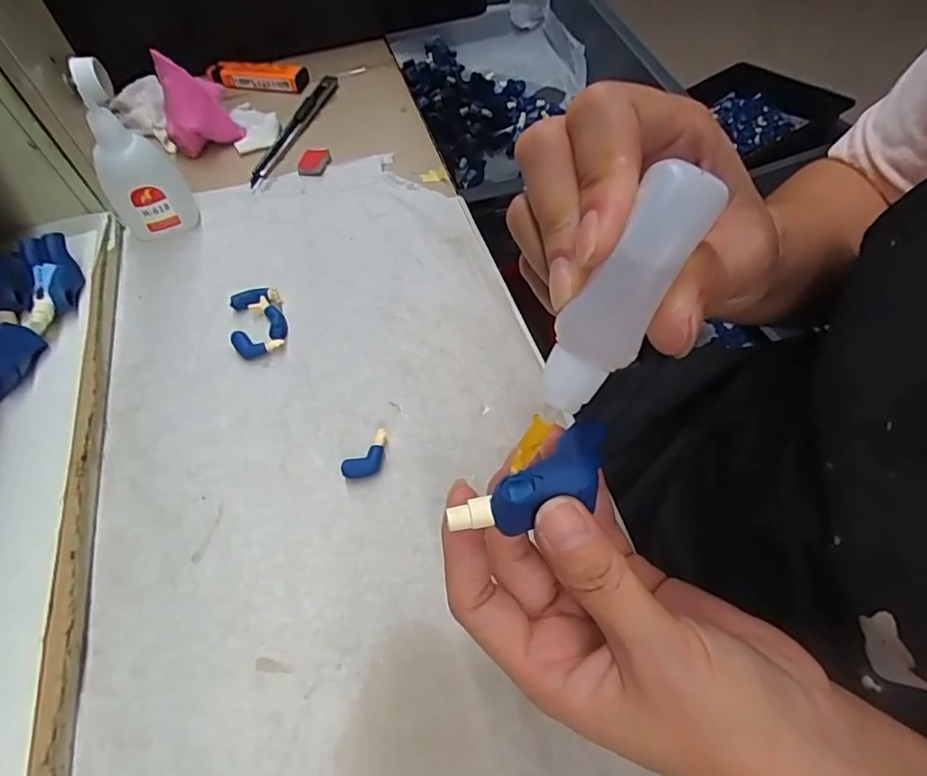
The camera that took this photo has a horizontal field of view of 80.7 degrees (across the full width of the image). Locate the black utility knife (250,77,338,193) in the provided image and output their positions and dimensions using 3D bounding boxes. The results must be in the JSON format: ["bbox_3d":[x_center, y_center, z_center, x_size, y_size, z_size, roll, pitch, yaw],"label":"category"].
[{"bbox_3d":[-0.130,-0.195,0.410,0.016,0.012,0.130,14,59,12],"label":"black utility knife"}]

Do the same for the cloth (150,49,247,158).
[{"bbox_3d":[-0.191,-0.201,0.388,0.046,0.062,0.037,-22,59,-11],"label":"cloth"}]

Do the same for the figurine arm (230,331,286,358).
[{"bbox_3d":[-0.114,-0.023,0.298,0.028,0.009,0.012,9,58,9],"label":"figurine arm"}]

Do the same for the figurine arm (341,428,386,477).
[{"bbox_3d":[-0.044,0.033,0.259,0.012,0.008,0.028,33,65,22],"label":"figurine arm"}]

